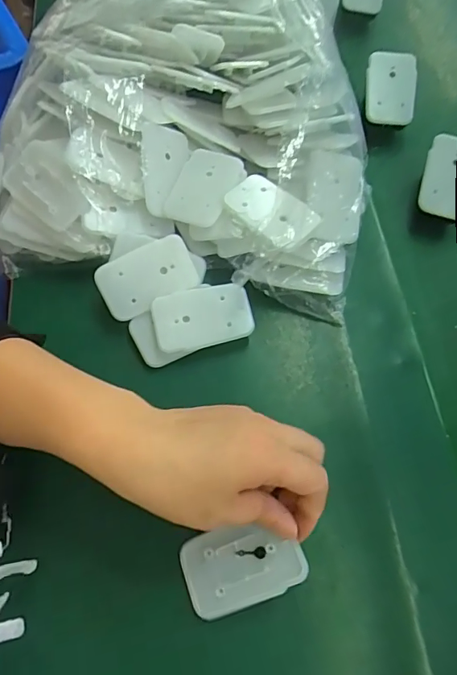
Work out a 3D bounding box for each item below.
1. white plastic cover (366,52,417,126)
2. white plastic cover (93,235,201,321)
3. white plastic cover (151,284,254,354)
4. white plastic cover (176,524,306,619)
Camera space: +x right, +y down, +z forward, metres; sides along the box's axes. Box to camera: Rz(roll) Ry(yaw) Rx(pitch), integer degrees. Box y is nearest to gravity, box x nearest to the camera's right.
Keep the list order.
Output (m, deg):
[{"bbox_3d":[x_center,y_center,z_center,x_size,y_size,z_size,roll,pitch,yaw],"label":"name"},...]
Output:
[{"bbox_3d":[0.143,-0.219,0.403,0.043,0.010,0.060,6,94,1],"label":"white plastic cover"},{"bbox_3d":[-0.058,-0.043,0.330,0.068,0.007,0.041,-25,93,-6],"label":"white plastic cover"},{"bbox_3d":[-0.018,-0.014,0.323,0.068,0.005,0.041,-11,74,-3],"label":"white plastic cover"},{"bbox_3d":[0.008,0.131,0.265,0.070,0.004,0.043,-22,66,5],"label":"white plastic cover"}]

